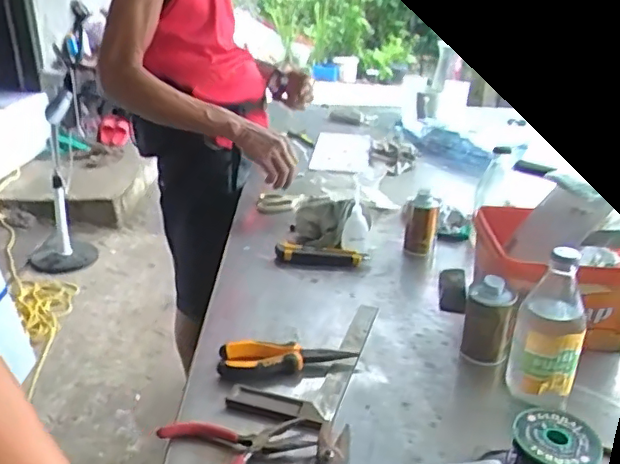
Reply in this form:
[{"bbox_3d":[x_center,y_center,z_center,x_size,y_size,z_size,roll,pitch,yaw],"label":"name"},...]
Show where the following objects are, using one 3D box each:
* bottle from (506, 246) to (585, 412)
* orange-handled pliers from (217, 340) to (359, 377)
[{"bbox_3d":[0.249,0.102,0.603,0.067,0.167,0.058,11,26,22],"label":"bottle"},{"bbox_3d":[-0.026,0.146,0.664,0.154,0.029,0.042,-2,24,-6],"label":"orange-handled pliers"}]

